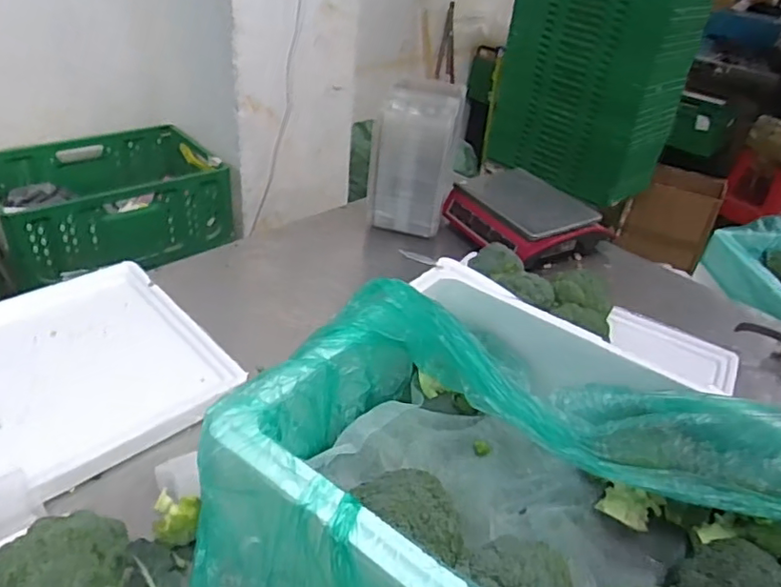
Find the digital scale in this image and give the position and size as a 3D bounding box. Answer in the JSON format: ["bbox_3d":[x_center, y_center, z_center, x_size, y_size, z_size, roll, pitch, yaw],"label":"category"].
[{"bbox_3d":[0.314,-0.186,1.391,0.284,0.098,0.315,-15,40,-28],"label":"digital scale"}]

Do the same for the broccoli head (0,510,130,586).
[{"bbox_3d":[-0.328,0.276,0.586,0.120,0.090,0.104,-11,39,-24],"label":"broccoli head"}]

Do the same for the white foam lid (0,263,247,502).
[{"bbox_3d":[-0.566,0.138,0.873,0.549,0.033,0.435,-24,45,-36],"label":"white foam lid"}]

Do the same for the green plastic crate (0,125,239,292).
[{"bbox_3d":[-0.785,-0.254,1.655,0.593,0.224,0.408,-24,46,-37],"label":"green plastic crate"}]

